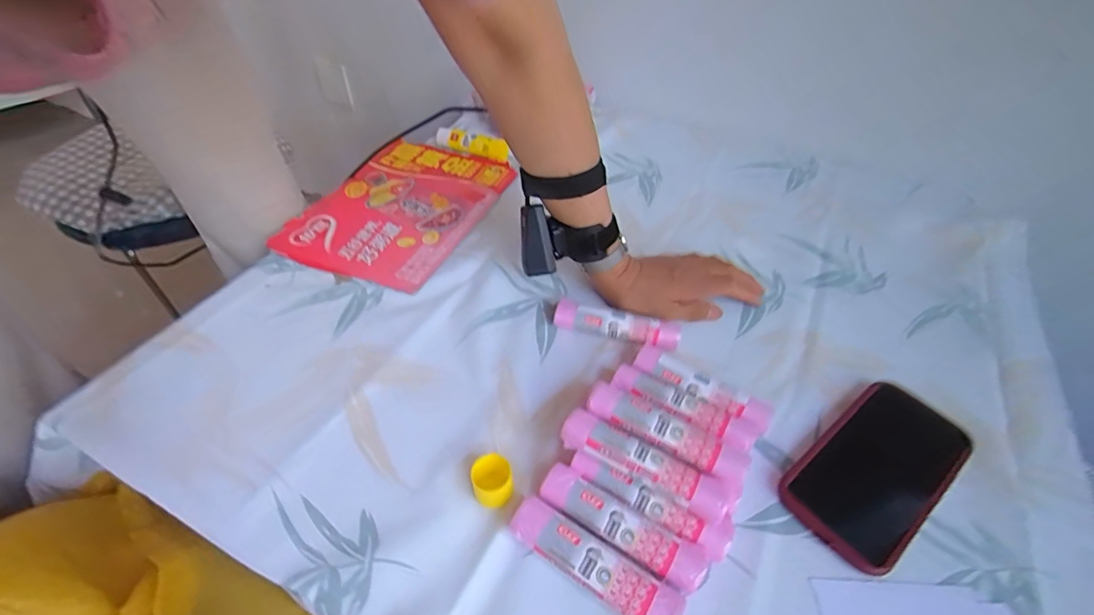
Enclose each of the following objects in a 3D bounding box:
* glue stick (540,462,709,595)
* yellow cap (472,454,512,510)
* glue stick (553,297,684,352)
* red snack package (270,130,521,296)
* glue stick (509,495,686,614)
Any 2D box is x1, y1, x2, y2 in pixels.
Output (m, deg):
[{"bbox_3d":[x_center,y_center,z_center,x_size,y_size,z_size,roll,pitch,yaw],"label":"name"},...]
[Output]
[{"bbox_3d":[0.050,0.154,0.333,0.119,0.023,0.030,26,51,22],"label":"glue stick"},{"bbox_3d":[-0.041,0.129,0.353,0.028,0.027,0.030,1,46,-1],"label":"yellow cap"},{"bbox_3d":[0.066,0.018,0.460,0.120,0.020,0.022,12,47,11],"label":"glue stick"},{"bbox_3d":[-0.176,-0.146,0.611,0.199,0.024,0.294,17,48,14],"label":"red snack package"},{"bbox_3d":[0.030,0.170,0.315,0.119,0.023,0.028,27,52,22],"label":"glue stick"}]

